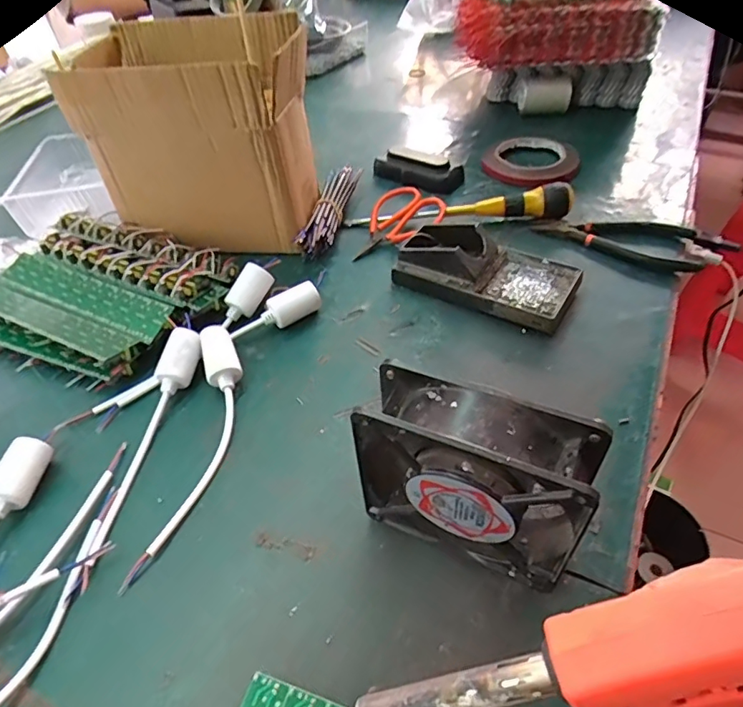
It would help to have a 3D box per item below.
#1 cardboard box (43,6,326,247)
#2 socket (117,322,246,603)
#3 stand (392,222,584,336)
[{"bbox_3d":[-0.161,-0.227,0.519,0.195,0.158,0.149,2,48,7],"label":"cardboard box"},{"bbox_3d":[-0.126,0.062,0.373,0.039,0.030,0.199,1,48,6],"label":"socket"},{"bbox_3d":[0.105,-0.079,0.476,0.158,0.044,0.079,22,53,23],"label":"stand"}]

